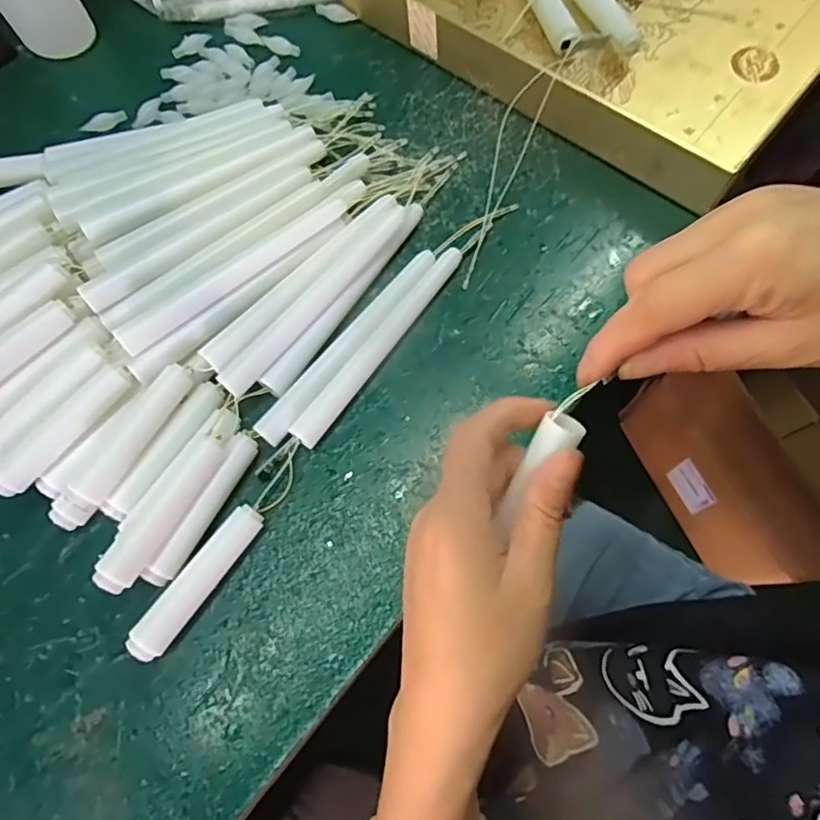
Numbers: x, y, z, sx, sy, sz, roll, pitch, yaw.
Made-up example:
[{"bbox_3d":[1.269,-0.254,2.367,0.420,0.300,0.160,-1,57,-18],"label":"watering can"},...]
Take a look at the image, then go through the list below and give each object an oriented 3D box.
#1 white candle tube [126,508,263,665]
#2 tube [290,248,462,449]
[{"bbox_3d":[-0.113,0.089,0.312,0.018,0.016,0.089,34,76,13],"label":"white candle tube"},{"bbox_3d":[-0.018,-0.040,0.350,0.016,0.013,0.147,34,76,13],"label":"tube"}]

